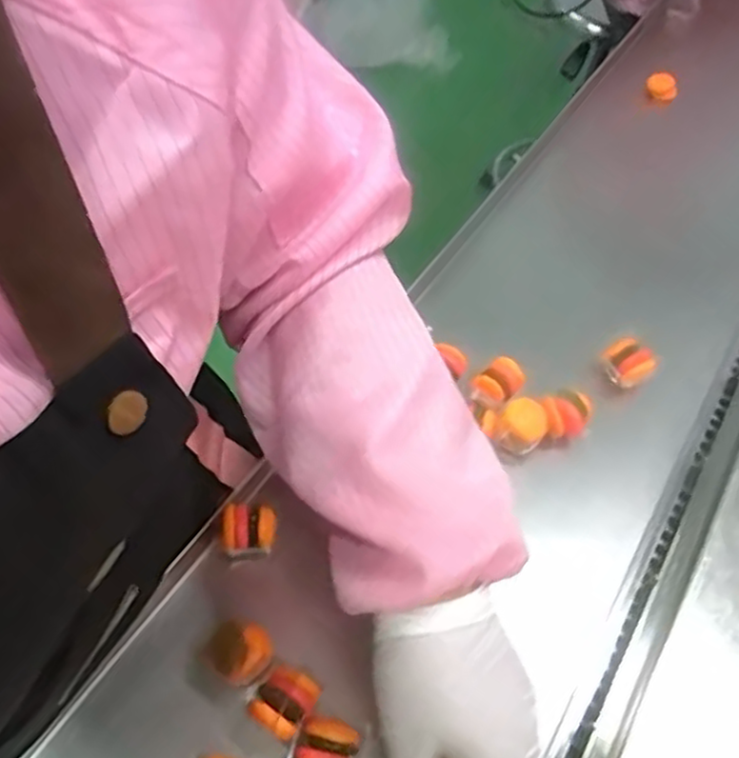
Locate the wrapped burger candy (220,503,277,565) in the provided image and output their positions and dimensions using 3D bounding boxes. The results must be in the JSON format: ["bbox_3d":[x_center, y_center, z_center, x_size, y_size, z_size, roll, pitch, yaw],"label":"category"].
[{"bbox_3d":[-0.075,0.097,0.440,0.033,0.031,0.027,-4,54,-7],"label":"wrapped burger candy"}]

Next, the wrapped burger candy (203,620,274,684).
[{"bbox_3d":[-0.072,0.151,0.391,0.033,0.024,0.030,2,54,-2],"label":"wrapped burger candy"}]

